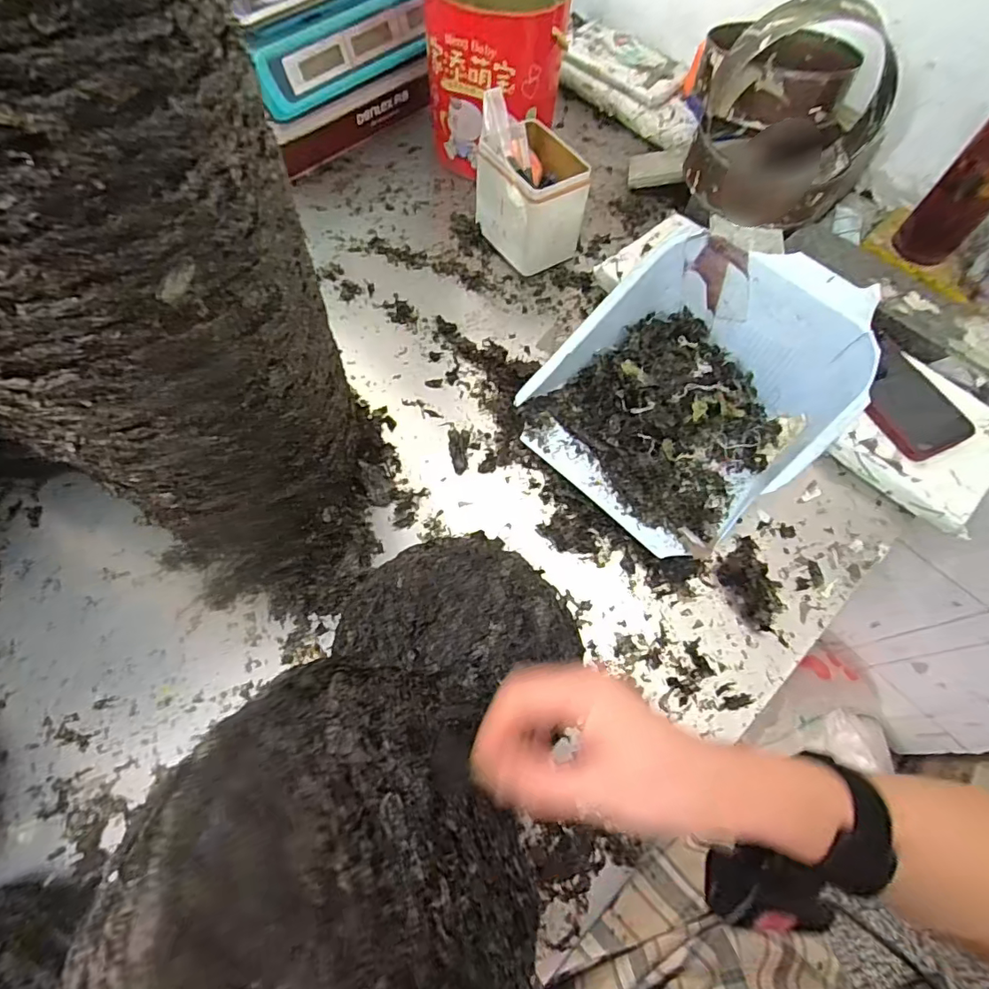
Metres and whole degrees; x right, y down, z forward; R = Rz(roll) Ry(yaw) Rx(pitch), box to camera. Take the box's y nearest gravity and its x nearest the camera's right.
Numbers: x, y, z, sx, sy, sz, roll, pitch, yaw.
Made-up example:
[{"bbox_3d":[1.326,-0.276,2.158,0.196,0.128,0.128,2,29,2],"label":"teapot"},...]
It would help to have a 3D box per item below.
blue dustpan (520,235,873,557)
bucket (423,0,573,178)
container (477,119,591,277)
[{"bbox_3d":[0.178,-0.098,0.496,0.241,0.141,0.244,-40,72,-19],"label":"blue dustpan"},{"bbox_3d":[0.000,-0.539,0.677,0.158,0.180,0.170,1,64,-2],"label":"bucket"},{"bbox_3d":[0.043,-0.346,0.624,0.084,0.113,0.119,-32,70,-17],"label":"container"}]

